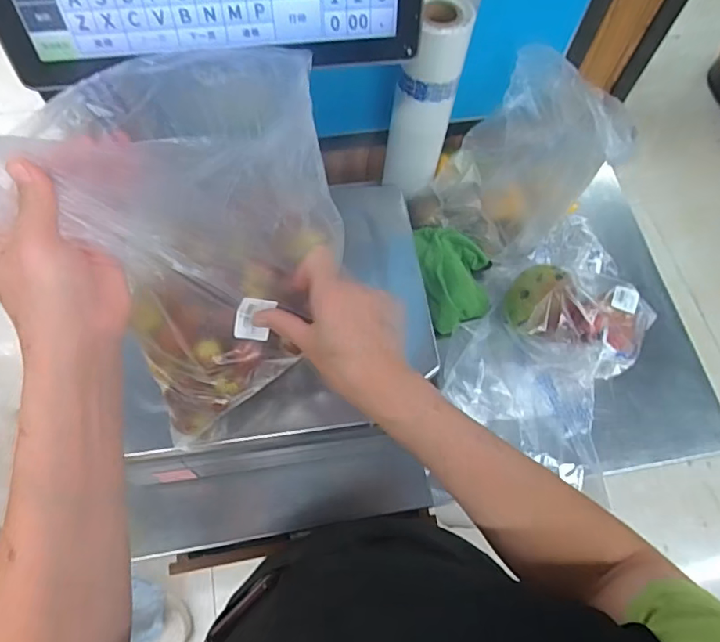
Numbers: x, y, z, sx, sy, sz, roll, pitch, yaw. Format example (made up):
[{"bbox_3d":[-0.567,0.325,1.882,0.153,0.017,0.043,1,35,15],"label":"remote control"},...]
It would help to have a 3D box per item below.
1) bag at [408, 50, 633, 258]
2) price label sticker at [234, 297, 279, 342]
[{"bbox_3d":[0.209,-0.221,0.664,0.206,0.228,0.173,27,68,9],"label":"bag"},{"bbox_3d":[-0.088,-0.001,0.429,0.029,0.004,0.035,11,106,-24],"label":"price label sticker"}]

